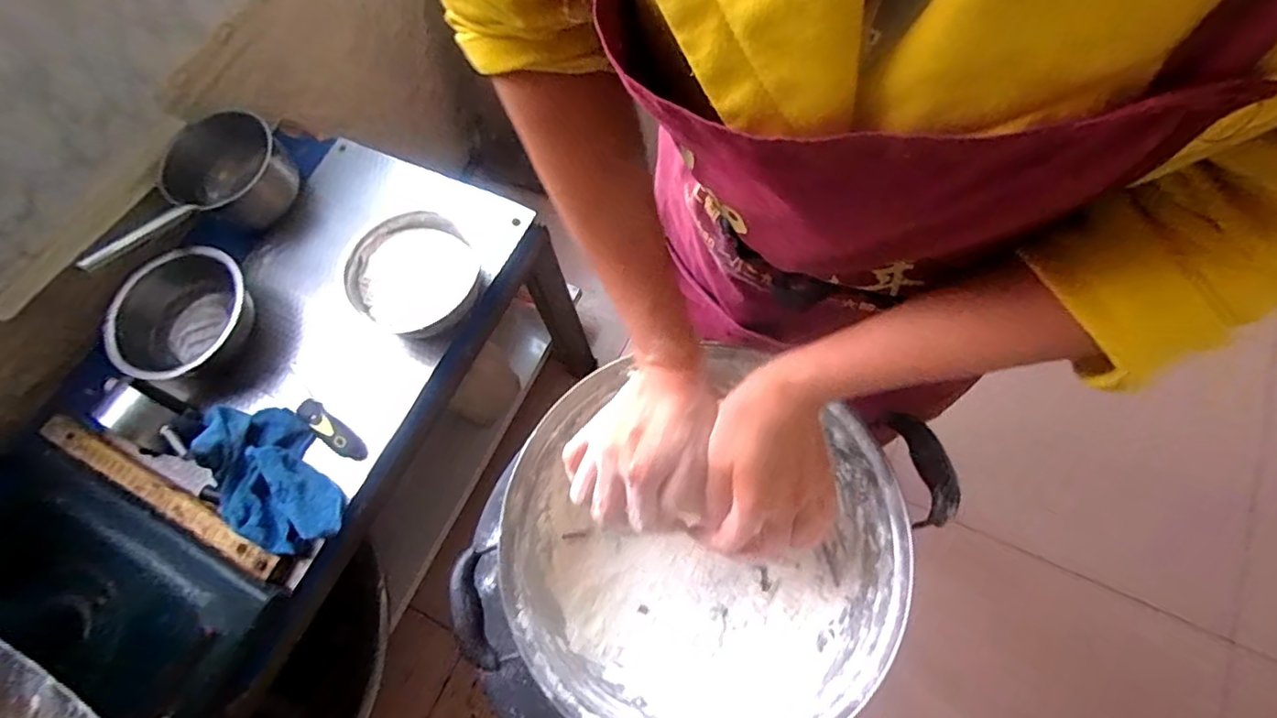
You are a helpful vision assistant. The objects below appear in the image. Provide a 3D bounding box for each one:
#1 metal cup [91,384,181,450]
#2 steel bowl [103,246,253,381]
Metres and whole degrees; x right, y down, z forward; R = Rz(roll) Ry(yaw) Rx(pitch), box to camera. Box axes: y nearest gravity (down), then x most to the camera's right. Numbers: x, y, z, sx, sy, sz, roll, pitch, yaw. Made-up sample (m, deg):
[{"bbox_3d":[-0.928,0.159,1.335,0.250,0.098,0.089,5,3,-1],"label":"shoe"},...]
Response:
[{"bbox_3d":[-0.587,0.071,0.709,0.068,0.061,0.056,20,71,15],"label":"metal cup"},{"bbox_3d":[-0.597,-0.054,0.796,0.162,0.082,0.176,-3,67,7],"label":"steel bowl"}]

